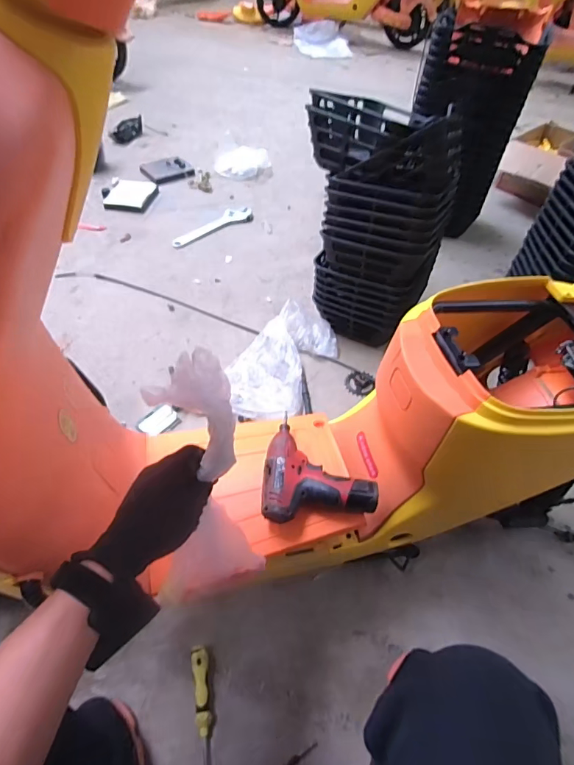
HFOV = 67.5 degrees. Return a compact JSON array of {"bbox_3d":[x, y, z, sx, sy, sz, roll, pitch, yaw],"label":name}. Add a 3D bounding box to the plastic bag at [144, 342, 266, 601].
[{"bbox_3d":[-0.082,0.126,0.473,0.112,0.365,0.078,7,41,-1],"label":"plastic bag"}]

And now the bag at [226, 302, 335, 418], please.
[{"bbox_3d":[-0.020,-0.078,1.146,0.235,0.102,0.391,22,53,16],"label":"bag"}]

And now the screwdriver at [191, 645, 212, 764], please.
[{"bbox_3d":[-0.132,0.533,0.679,0.026,0.031,0.208,-8,50,-8],"label":"screwdriver"}]

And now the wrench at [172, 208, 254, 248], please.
[{"bbox_3d":[-0.280,-0.591,1.615,0.345,0.022,0.089,-33,58,-26],"label":"wrench"}]

